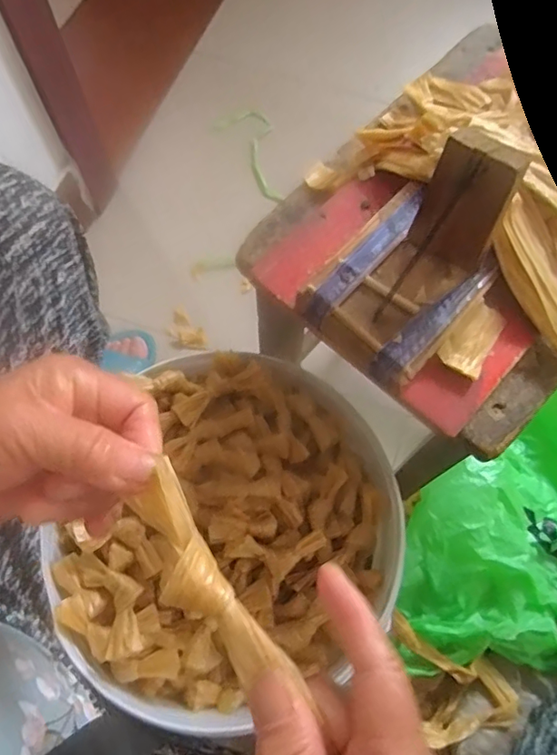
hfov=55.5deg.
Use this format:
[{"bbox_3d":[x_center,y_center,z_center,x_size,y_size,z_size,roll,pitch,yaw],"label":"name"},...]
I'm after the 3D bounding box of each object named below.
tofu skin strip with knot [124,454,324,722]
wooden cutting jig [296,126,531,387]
[{"bbox_3d":[-0.030,0.084,0.211,0.027,0.008,0.096,-33,78,-12],"label":"tofu skin strip with knot"},{"bbox_3d":[0.080,-0.072,0.303,0.084,0.077,0.117,39,74,12],"label":"wooden cutting jig"}]

